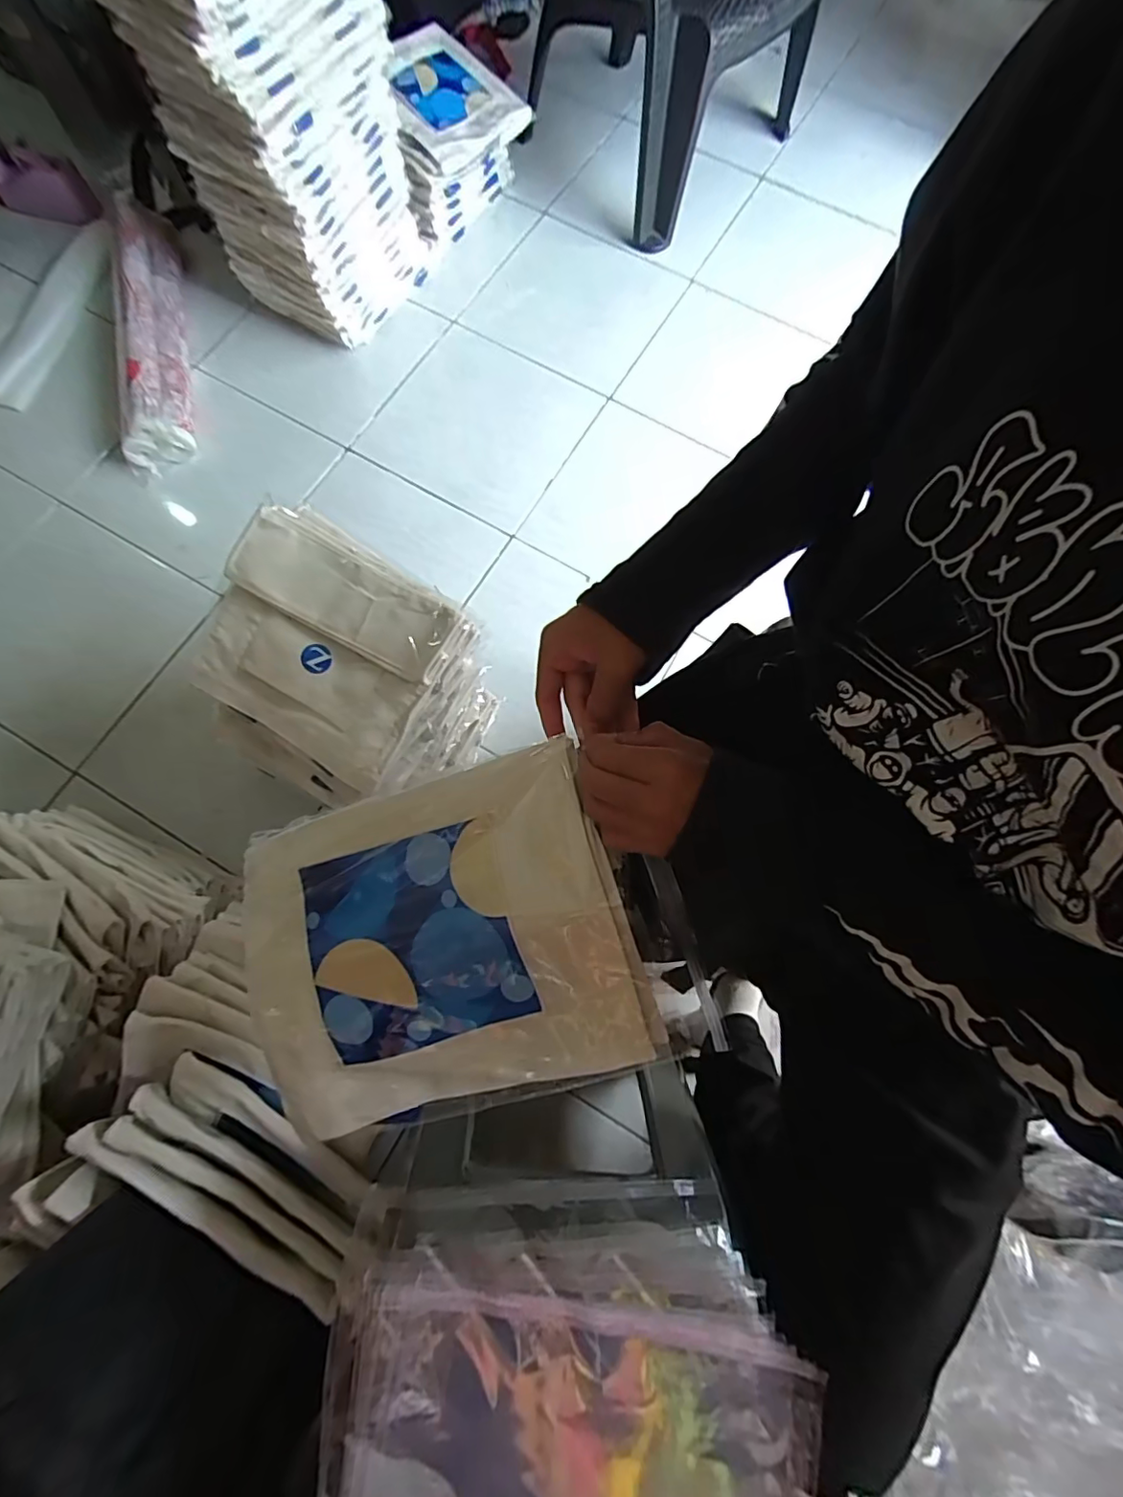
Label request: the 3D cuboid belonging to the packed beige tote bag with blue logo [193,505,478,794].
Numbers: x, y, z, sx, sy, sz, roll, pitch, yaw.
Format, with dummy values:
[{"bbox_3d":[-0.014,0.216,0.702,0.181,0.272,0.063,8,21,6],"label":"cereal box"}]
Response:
[{"bbox_3d":[-0.285,-0.117,0.670,0.278,0.056,0.267,32,94,4],"label":"packed beige tote bag with blue logo"}]

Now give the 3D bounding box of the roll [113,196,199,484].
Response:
[{"bbox_3d":[-0.863,-0.878,1.152,0.143,0.107,0.637,-12,77,-5],"label":"roll"}]

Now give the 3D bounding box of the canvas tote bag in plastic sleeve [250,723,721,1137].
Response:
[{"bbox_3d":[-0.077,0.145,0.397,0.325,0.032,0.244,-17,92,12],"label":"canvas tote bag in plastic sleeve"}]

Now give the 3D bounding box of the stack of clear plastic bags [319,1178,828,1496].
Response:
[{"bbox_3d":[0.005,0.464,0.367,0.314,0.032,0.304,2,76,-1],"label":"stack of clear plastic bags"}]

